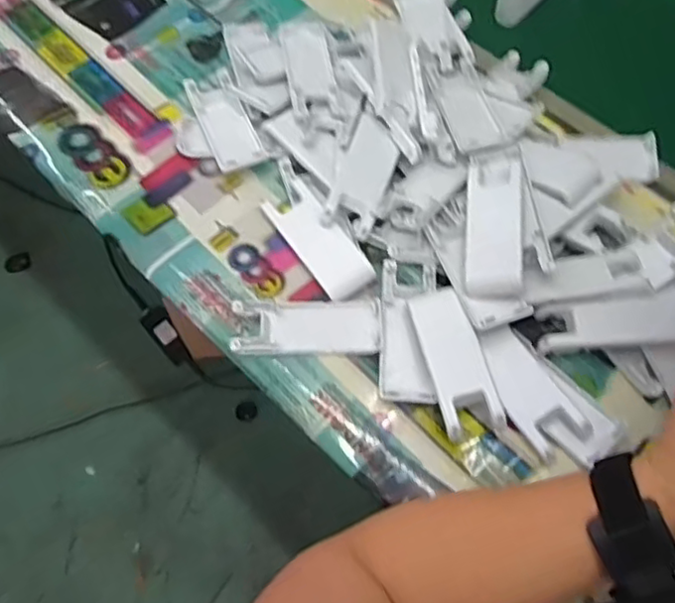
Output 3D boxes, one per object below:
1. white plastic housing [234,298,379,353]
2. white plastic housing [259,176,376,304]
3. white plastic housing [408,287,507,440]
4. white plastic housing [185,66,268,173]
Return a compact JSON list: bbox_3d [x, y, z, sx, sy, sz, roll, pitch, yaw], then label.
[{"bbox_3d":[-0.021,0.017,0.464,0.102,0.013,0.041,-2,66,0],"label":"white plastic housing"},{"bbox_3d":[-0.014,-0.046,0.491,0.040,0.017,0.098,-33,70,-13],"label":"white plastic housing"},{"bbox_3d":[0.080,0.041,0.446,0.039,0.021,0.101,-13,67,-5],"label":"white plastic housing"},{"bbox_3d":[-0.093,-0.150,0.541,0.039,0.022,0.108,-22,68,-9],"label":"white plastic housing"}]

